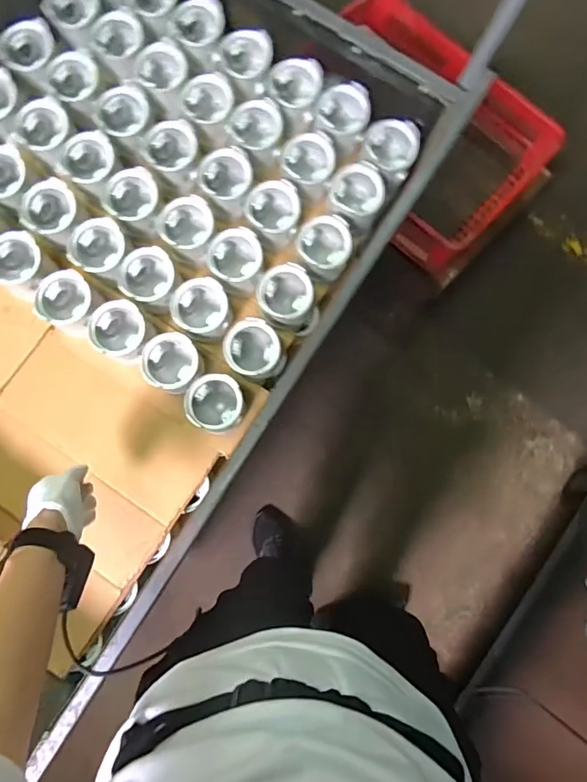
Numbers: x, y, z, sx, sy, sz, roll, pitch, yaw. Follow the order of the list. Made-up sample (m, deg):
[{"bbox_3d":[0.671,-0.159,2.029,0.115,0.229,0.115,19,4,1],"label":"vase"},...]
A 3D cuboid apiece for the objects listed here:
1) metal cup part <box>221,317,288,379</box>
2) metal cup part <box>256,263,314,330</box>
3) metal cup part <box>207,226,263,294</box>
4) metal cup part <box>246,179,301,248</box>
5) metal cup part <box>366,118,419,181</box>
[{"bbox_3d":[-0.060,-0.062,0.724,0.101,0.074,0.087,33,83,3],"label":"metal cup part"},{"bbox_3d":[-0.013,-0.148,0.766,0.084,0.117,0.082,-16,83,-4],"label":"metal cup part"},{"bbox_3d":[-0.095,-0.208,0.751,0.090,0.072,0.092,-13,83,-3],"label":"metal cup part"},{"bbox_3d":[-0.033,-0.292,0.760,0.082,0.083,0.084,0,83,-2],"label":"metal cup part"},{"bbox_3d":[0.160,-0.398,0.774,0.084,0.061,0.091,0,83,-2],"label":"metal cup part"}]

